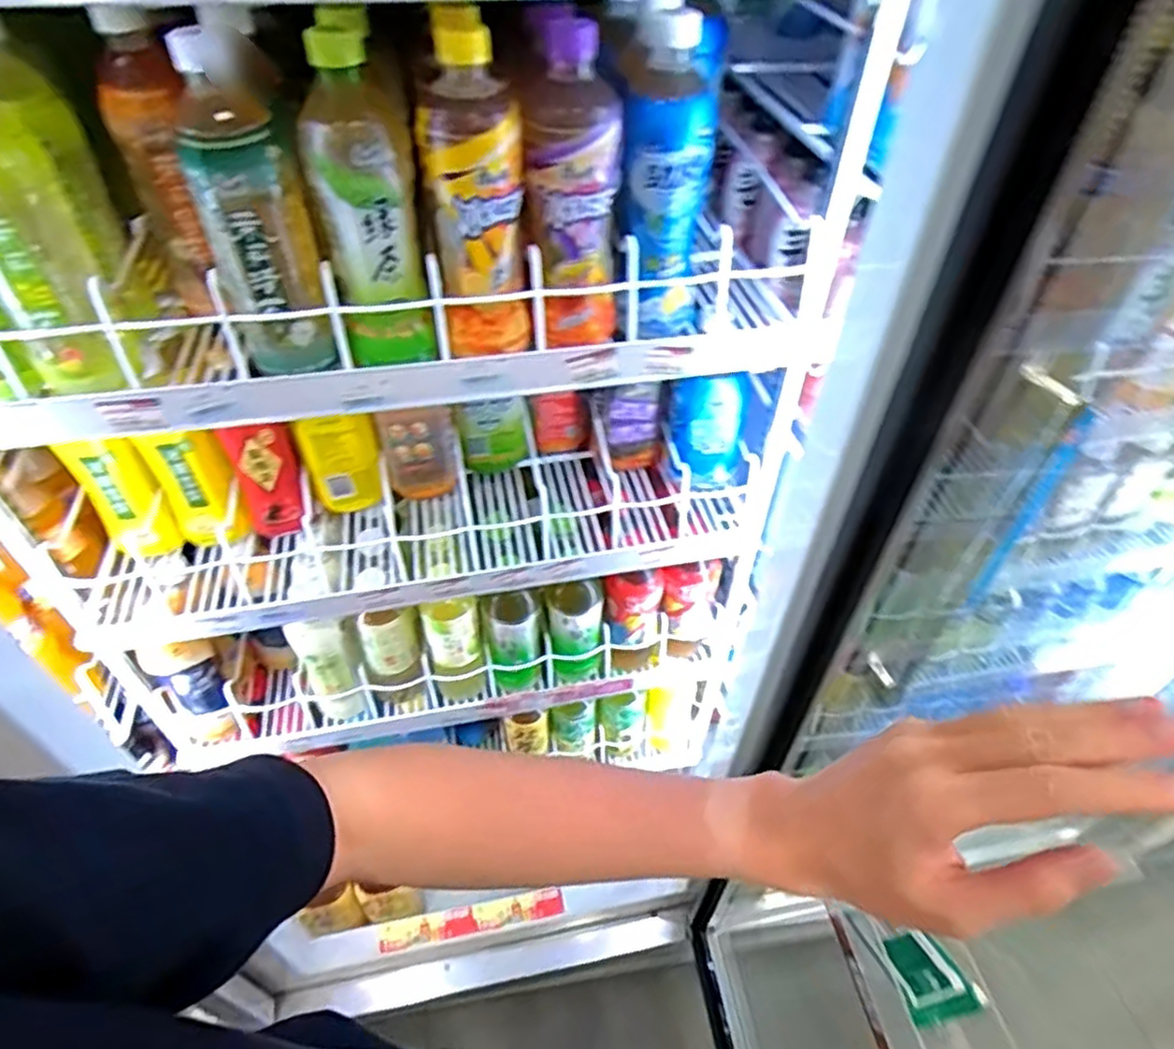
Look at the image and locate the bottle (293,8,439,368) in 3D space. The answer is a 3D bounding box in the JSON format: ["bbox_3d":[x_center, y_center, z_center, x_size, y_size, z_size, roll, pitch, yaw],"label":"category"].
[{"bbox_3d":[-0.152,-0.223,0.489,0.077,0.202,0.088,-11,46,-11],"label":"bottle"}]

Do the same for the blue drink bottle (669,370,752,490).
[{"bbox_3d":[0.126,-0.101,0.757,0.074,0.145,0.061,-15,47,-15],"label":"blue drink bottle"}]

